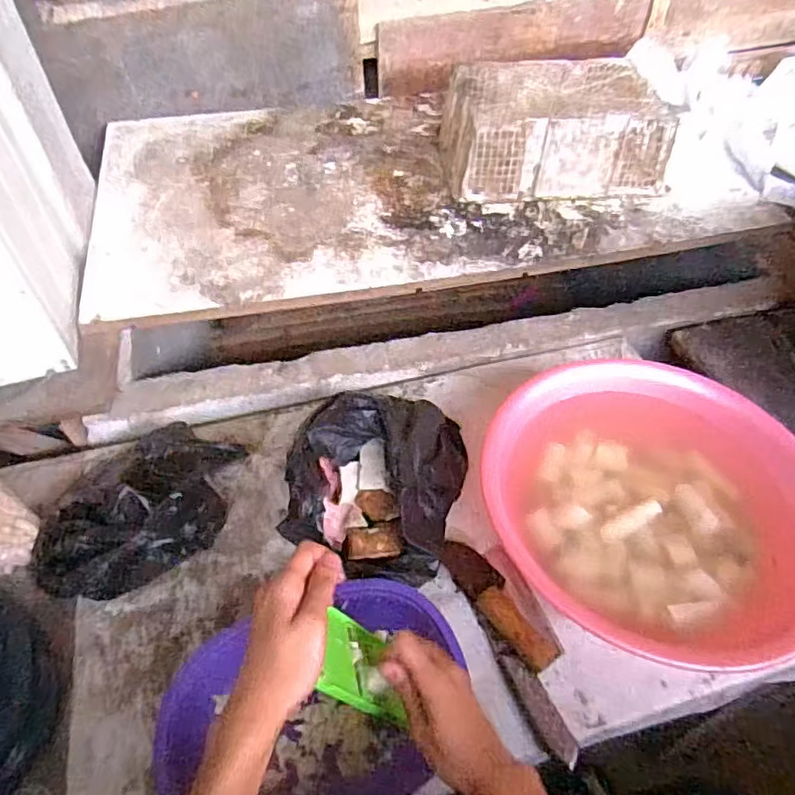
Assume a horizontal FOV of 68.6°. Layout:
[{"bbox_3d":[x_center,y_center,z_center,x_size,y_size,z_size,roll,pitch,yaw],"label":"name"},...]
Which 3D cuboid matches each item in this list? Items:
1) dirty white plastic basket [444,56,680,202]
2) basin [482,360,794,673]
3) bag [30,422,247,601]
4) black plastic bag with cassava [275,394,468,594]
[{"bbox_3d":[0.327,-0.591,1.274,0.442,0.165,0.303,-4,48,-3],"label":"dirty white plastic basket"},{"bbox_3d":[0.311,0.120,0.739,0.390,0.116,0.394,0,48,0],"label":"basin"},{"bbox_3d":[-0.328,0.139,0.760,0.269,0.079,0.173,-34,57,-27],"label":"bag"},{"bbox_3d":[-0.014,0.097,0.749,0.204,0.143,0.255,5,48,4],"label":"black plastic bag with cassava"}]

